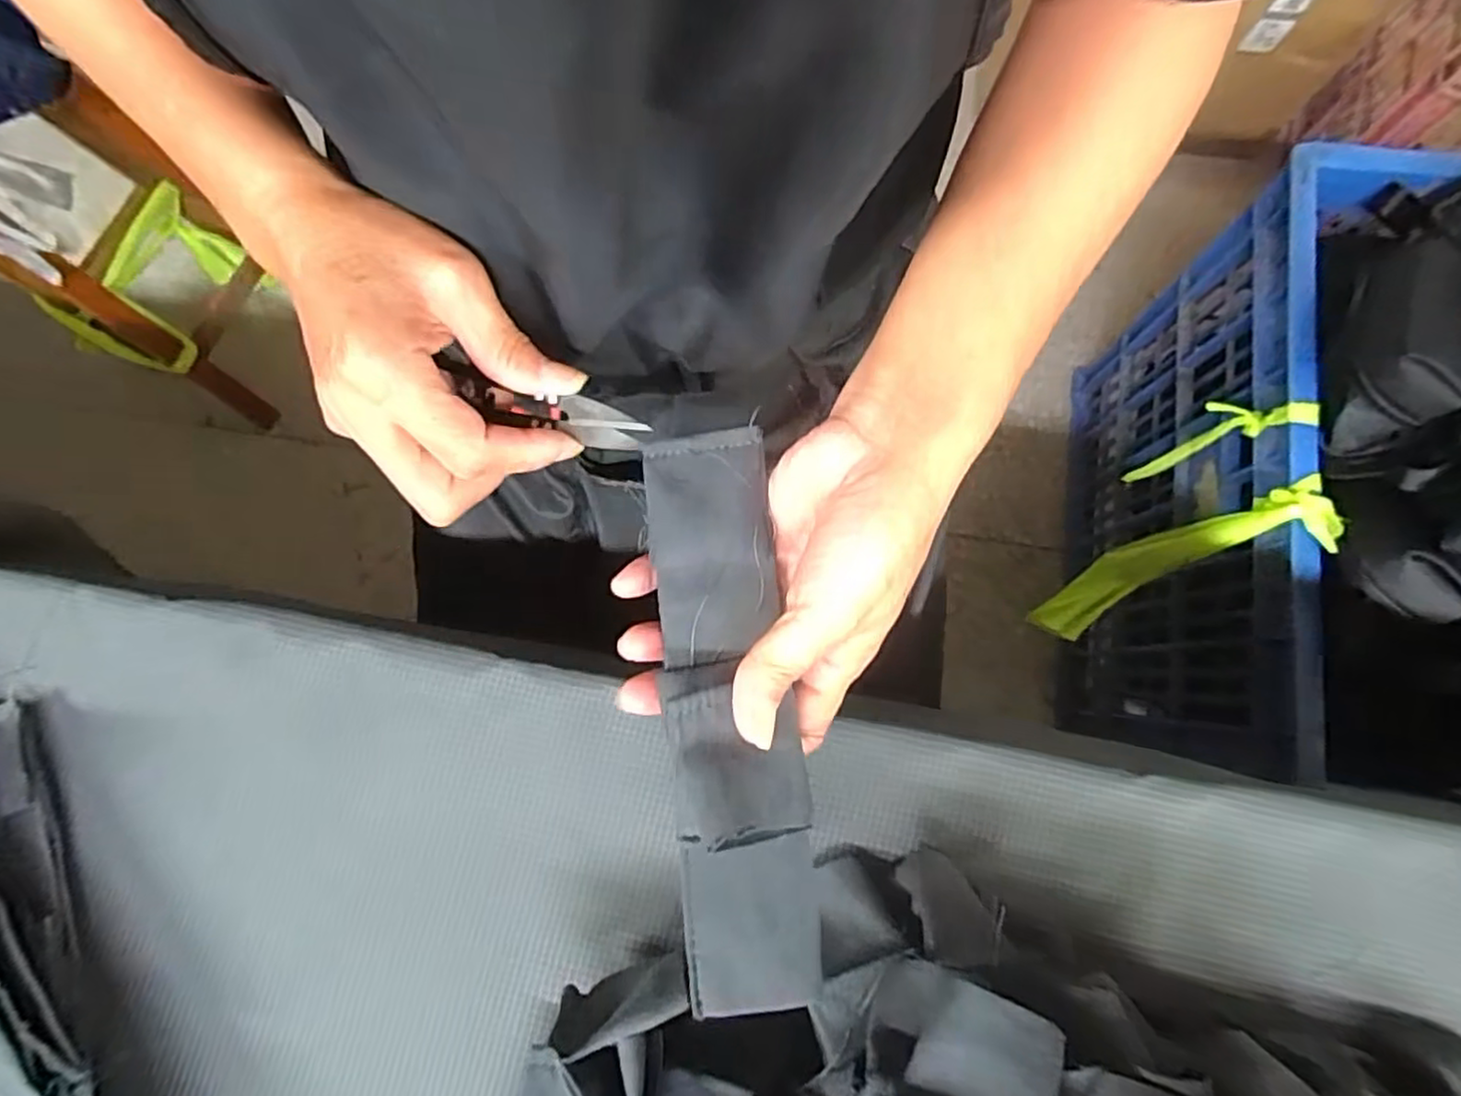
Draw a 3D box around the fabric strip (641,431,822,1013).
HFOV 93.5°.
[{"bbox_3d":[-0.001,0.051,0.237,0.044,0.029,0.192,-6,77,-1],"label":"fabric strip"}]

